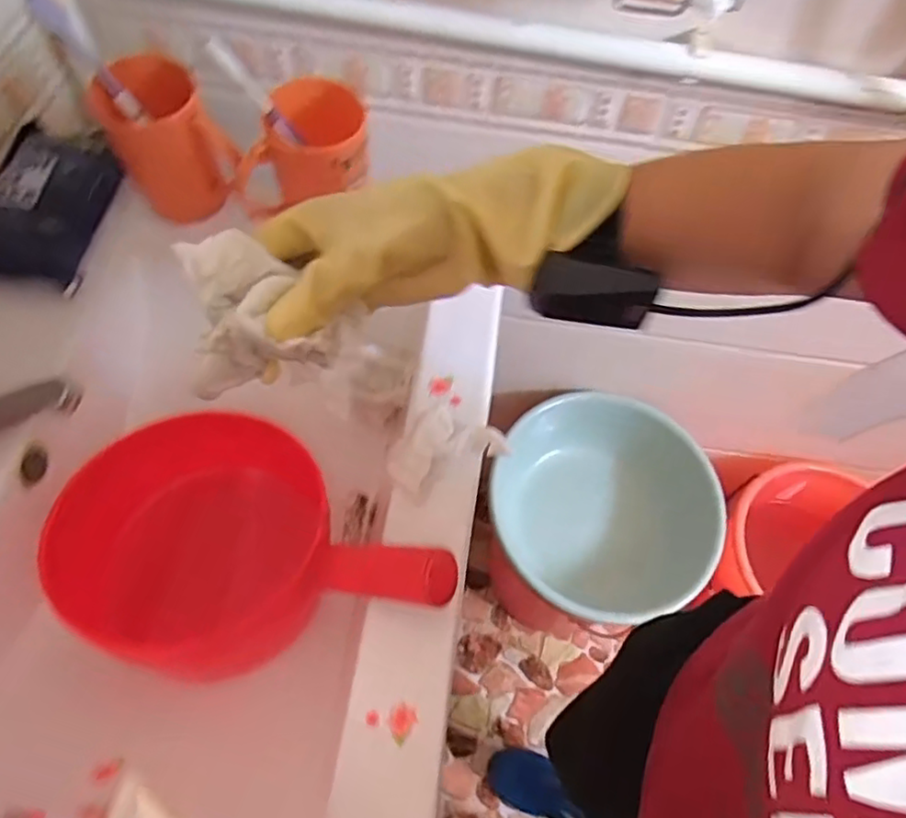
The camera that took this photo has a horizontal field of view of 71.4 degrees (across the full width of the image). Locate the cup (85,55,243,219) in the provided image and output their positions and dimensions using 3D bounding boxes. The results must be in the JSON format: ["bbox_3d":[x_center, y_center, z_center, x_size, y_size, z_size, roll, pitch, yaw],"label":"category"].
[{"bbox_3d":[-0.231,-0.214,0.526,0.089,0.101,0.111,-31,67,-21],"label":"cup"}]

